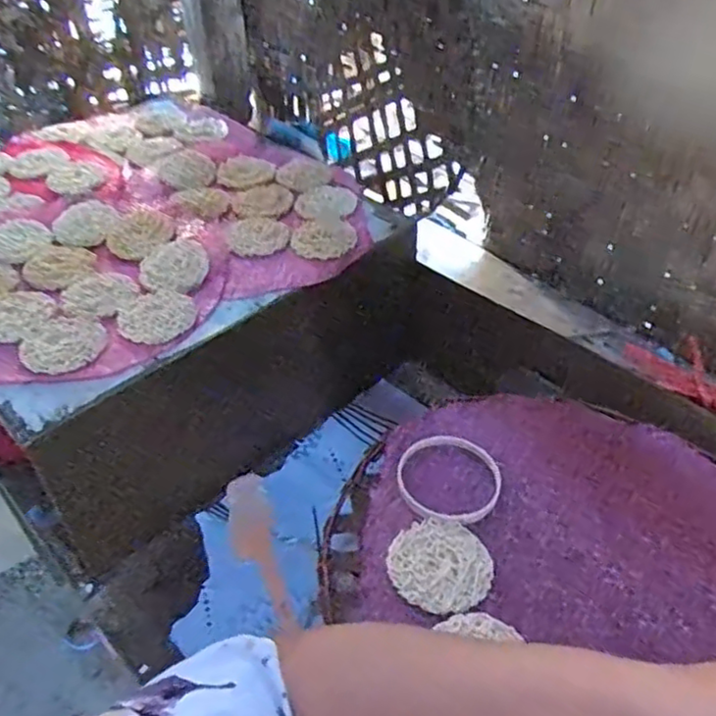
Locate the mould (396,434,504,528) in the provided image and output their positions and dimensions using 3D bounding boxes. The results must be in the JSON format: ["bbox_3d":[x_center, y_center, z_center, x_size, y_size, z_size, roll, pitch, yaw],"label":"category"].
[{"bbox_3d":[0.080,0.104,0.583,0.089,0.013,0.085,0,42,0],"label":"mould"}]

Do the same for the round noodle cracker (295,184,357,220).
[{"bbox_3d":[-0.043,-0.207,0.883,0.078,0.013,0.067,0,42,0],"label":"round noodle cracker"}]

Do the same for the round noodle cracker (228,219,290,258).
[{"bbox_3d":[-0.123,-0.151,0.825,0.073,0.007,0.073,0,42,0],"label":"round noodle cracker"}]

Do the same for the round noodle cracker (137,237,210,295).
[{"bbox_3d":[-0.212,-0.107,0.767,0.077,0.016,0.085,-4,42,-4],"label":"round noodle cracker"}]

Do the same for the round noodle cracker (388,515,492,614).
[{"bbox_3d":[0.065,0.162,0.525,0.079,0.007,0.078,0,42,0],"label":"round noodle cracker"}]

